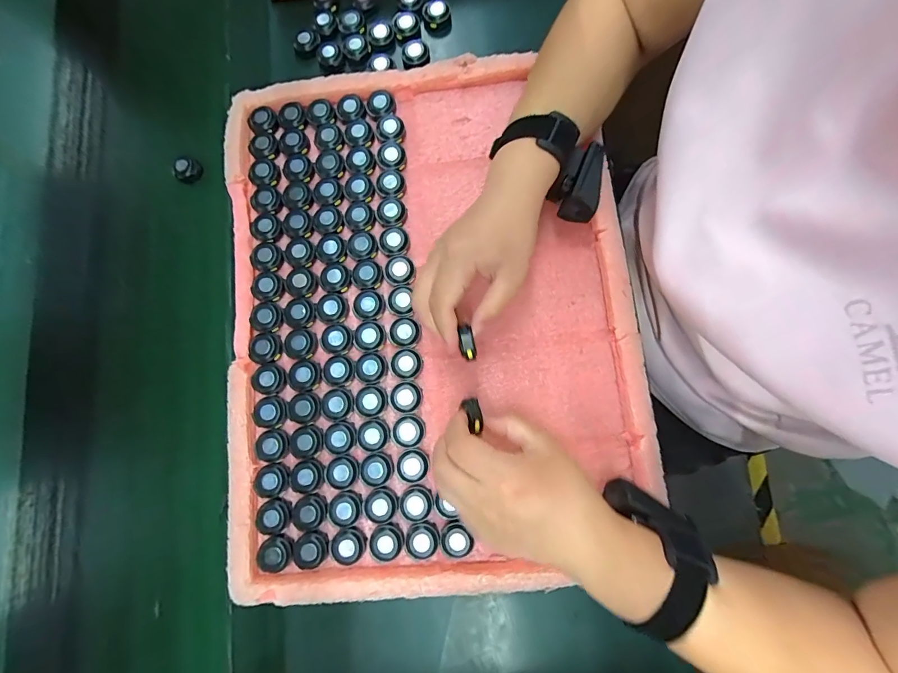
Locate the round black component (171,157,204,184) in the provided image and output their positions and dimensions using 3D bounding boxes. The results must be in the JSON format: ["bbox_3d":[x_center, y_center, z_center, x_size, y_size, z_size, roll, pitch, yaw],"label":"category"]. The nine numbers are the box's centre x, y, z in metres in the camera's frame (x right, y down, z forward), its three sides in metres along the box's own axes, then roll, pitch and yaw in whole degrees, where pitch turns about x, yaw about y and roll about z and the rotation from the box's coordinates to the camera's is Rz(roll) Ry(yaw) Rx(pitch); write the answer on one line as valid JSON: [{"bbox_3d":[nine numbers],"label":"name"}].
[{"bbox_3d":[-0.297,-0.189,0.440,0.026,0.017,0.029,41,87,11],"label":"round black component"}]

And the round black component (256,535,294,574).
[{"bbox_3d":[-0.152,0.189,0.337,0.028,0.009,0.029,0,80,1],"label":"round black component"}]

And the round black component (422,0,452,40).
[{"bbox_3d":[-0.014,-0.358,0.437,0.030,0.022,0.032,0,80,1],"label":"round black component"}]

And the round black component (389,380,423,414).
[{"bbox_3d":[-0.040,0.056,0.358,0.030,0.008,0.028,-2,80,1],"label":"round black component"}]

